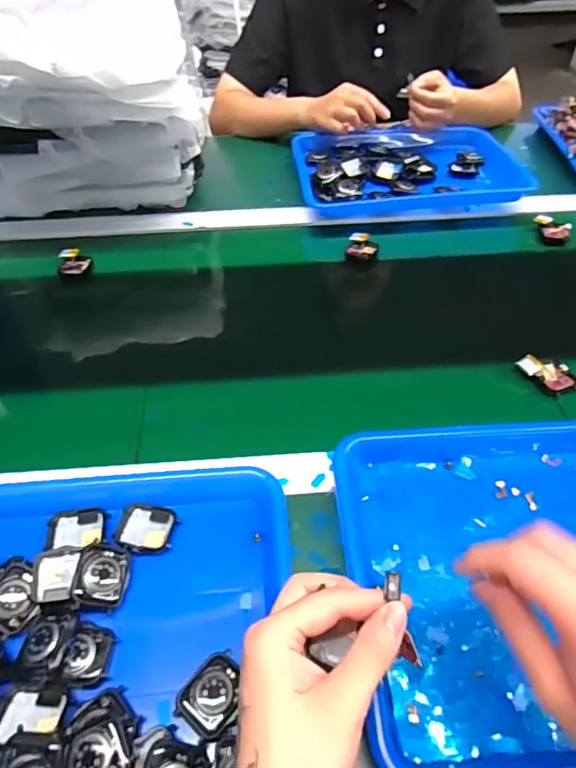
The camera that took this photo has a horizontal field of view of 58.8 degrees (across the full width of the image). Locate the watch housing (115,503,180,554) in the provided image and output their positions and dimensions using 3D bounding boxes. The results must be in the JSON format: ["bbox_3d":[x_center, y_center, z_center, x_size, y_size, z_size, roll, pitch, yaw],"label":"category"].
[{"bbox_3d":[-0.113,0.116,0.409,0.045,0.010,0.041,5,49,6],"label":"watch housing"}]

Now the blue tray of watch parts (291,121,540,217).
[{"bbox_3d":[0.181,-0.357,0.817,0.341,0.038,0.285,-4,49,-2],"label":"blue tray of watch parts"}]

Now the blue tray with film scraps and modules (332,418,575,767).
[{"bbox_3d":[0.225,0.129,0.386,0.362,0.040,0.271,-3,48,-3],"label":"blue tray with film scraps and modules"}]

